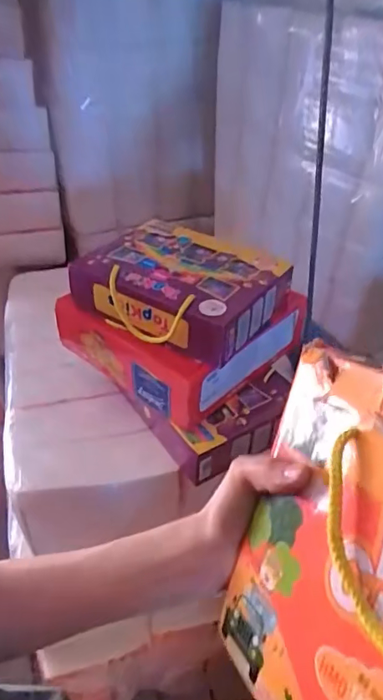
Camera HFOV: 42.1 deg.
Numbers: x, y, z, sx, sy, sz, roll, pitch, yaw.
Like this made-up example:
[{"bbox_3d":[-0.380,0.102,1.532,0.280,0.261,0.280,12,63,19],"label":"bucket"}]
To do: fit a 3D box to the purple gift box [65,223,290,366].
[{"bbox_3d":[-0.016,-0.092,0.700,0.252,0.075,0.193,23,43,25],"label":"purple gift box"}]

